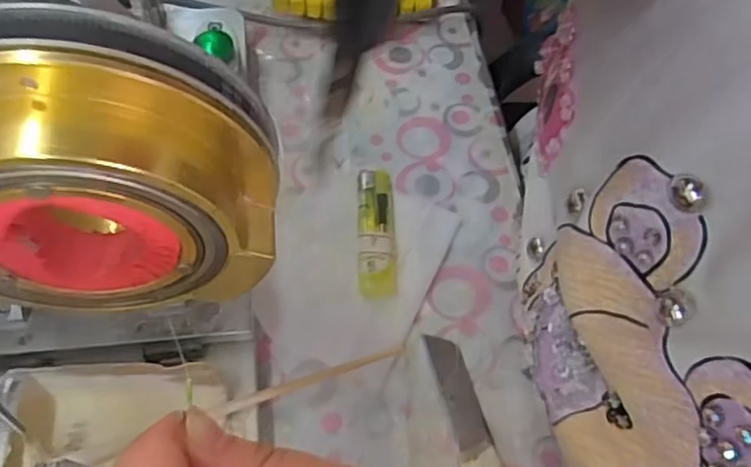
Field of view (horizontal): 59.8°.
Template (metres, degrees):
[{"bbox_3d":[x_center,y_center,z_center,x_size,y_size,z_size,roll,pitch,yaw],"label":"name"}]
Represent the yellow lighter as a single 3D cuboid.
[{"bbox_3d":[0.000,-0.001,0.369,0.021,0.011,0.080,0,60,-3],"label":"yellow lighter"}]

